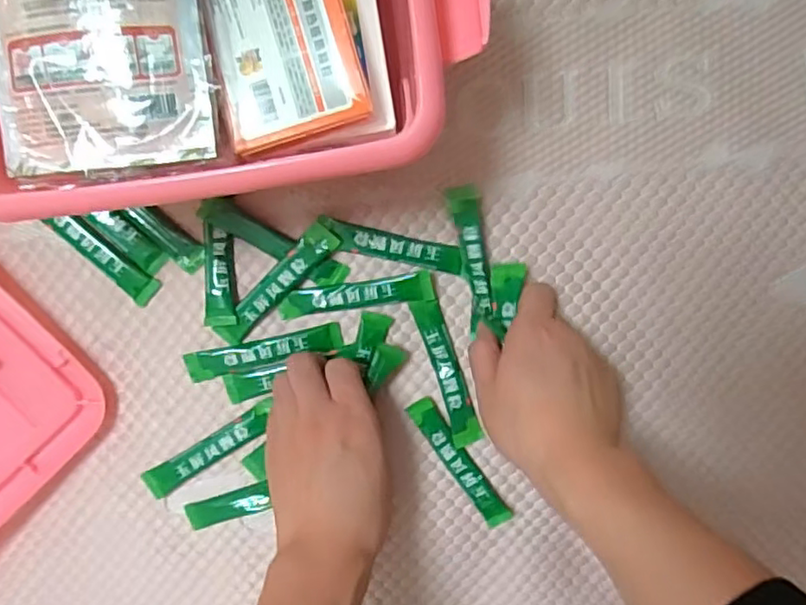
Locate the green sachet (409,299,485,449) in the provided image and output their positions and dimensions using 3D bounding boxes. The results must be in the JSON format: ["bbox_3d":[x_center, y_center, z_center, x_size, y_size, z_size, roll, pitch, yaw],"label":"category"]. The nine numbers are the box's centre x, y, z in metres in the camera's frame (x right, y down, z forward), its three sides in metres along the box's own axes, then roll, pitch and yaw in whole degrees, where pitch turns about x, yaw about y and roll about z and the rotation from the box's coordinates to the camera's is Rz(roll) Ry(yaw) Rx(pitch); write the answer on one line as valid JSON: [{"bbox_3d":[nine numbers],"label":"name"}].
[{"bbox_3d":[0.033,0.053,0.490,0.021,0.012,0.113,-18,96,2],"label":"green sachet"}]

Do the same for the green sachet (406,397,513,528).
[{"bbox_3d":[0.044,0.124,0.499,0.020,0.014,0.115,-35,95,4],"label":"green sachet"}]

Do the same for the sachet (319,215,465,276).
[{"bbox_3d":[-0.007,-0.041,0.475,0.106,0.008,0.021,12,88,-4],"label":"sachet"}]

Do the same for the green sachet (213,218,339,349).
[{"bbox_3d":[-0.092,-0.013,0.478,0.023,0.012,0.116,44,95,-4],"label":"green sachet"}]

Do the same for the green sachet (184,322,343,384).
[{"bbox_3d":[-0.105,0.038,0.487,0.116,0.006,0.022,-13,96,2],"label":"green sachet"}]

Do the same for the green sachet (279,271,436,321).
[{"bbox_3d":[-0.034,-0.005,0.481,0.114,0.011,0.021,-8,96,1],"label":"green sachet"}]

